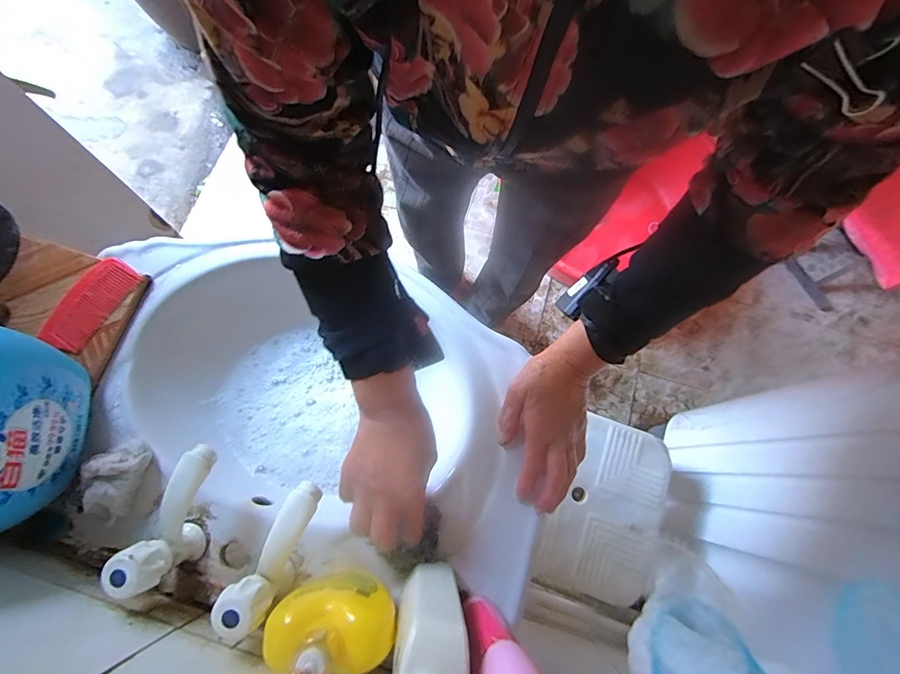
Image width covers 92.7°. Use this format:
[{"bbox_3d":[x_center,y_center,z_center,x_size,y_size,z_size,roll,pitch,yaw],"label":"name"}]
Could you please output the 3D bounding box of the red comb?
[{"bbox_3d":[-0.405,-0.039,0.482,0.051,0.012,0.110,29,75,8],"label":"red comb"}]

